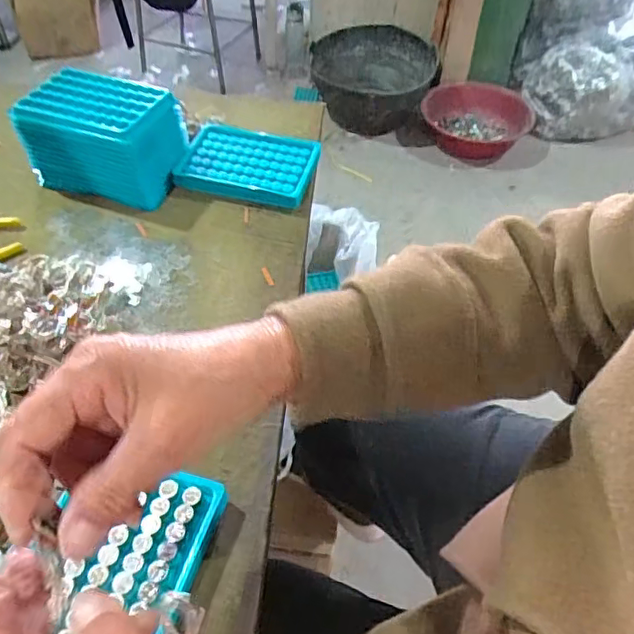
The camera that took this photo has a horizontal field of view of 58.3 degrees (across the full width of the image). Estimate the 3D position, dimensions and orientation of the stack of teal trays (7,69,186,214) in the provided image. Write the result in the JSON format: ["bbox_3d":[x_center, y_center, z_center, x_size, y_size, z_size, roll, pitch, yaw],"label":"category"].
[{"bbox_3d":[-0.205,-0.176,0.558,0.129,0.083,0.090,15,50,9],"label":"stack of teal trays"}]

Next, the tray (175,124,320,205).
[{"bbox_3d":[-0.069,-0.156,0.587,0.132,0.026,0.090,13,50,8],"label":"tray"}]

